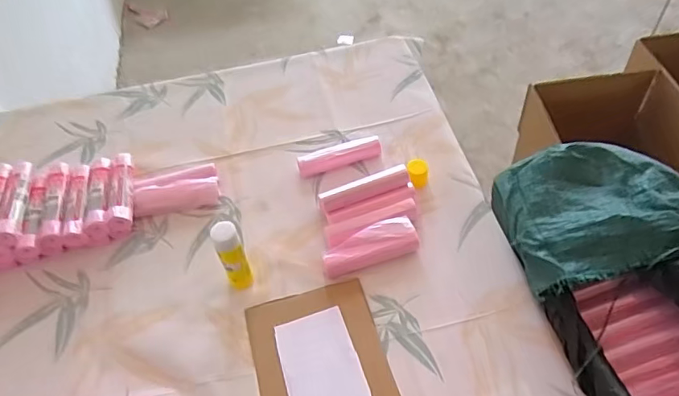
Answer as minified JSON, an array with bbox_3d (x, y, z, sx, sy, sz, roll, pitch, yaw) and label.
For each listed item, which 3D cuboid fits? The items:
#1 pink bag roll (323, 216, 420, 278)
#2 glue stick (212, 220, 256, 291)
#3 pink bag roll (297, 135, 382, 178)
[{"bbox_3d":[0.037,0.060,0.616,0.115,0.031,0.046,-17,53,-7],"label":"pink bag roll"},{"bbox_3d":[-0.121,0.068,0.575,0.029,0.100,0.026,-26,55,-14],"label":"glue stick"},{"bbox_3d":[0.000,-0.061,0.718,0.119,0.021,0.032,-16,53,-7],"label":"pink bag roll"}]

